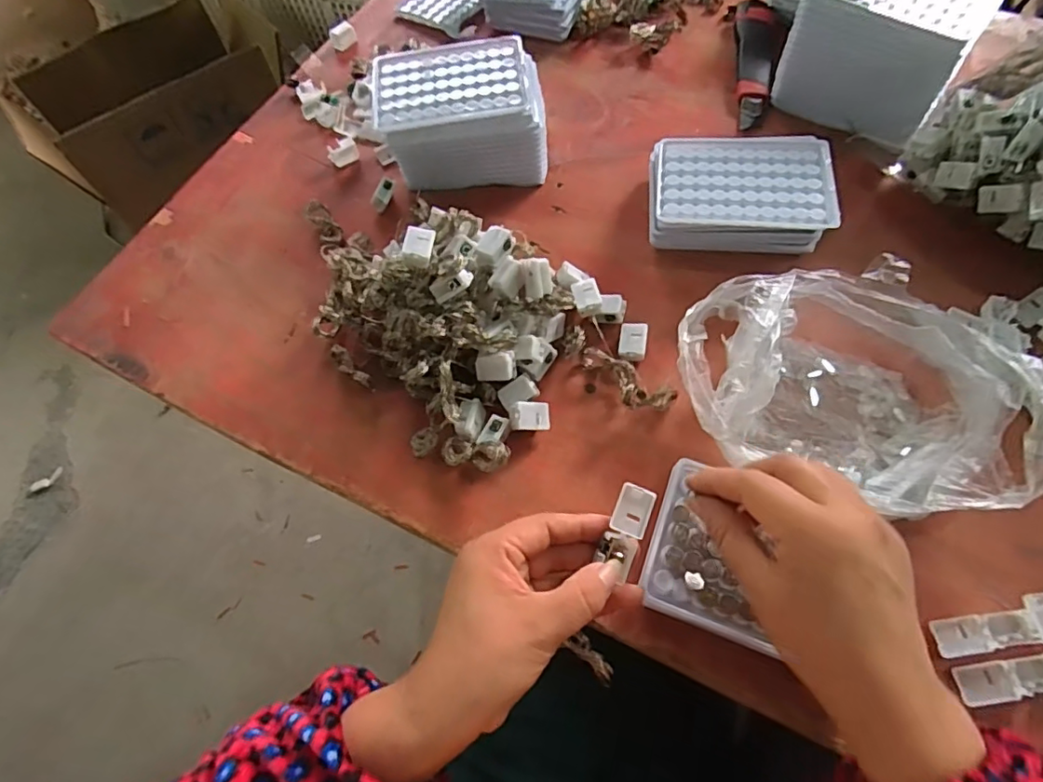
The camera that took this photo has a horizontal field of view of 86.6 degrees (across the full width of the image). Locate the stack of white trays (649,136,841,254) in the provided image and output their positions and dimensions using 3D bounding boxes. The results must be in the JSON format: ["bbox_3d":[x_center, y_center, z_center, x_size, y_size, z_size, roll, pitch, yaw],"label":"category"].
[{"bbox_3d":[0.172,-0.156,0.449,0.133,0.049,0.104,5,65,6],"label":"stack of white trays"}]

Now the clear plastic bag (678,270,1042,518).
[{"bbox_3d":[0.210,0.000,0.363,0.203,0.058,0.149,7,65,7],"label":"clear plastic bag"}]

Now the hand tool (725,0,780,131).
[{"bbox_3d":[0.226,-0.325,0.544,0.047,0.013,0.170,9,65,8],"label":"hand tool"}]

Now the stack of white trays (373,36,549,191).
[{"bbox_3d":[-0.051,-0.242,0.493,0.144,0.073,0.104,-6,64,1],"label":"stack of white trays"}]

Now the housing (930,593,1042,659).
[{"bbox_3d":[0.278,0.137,0.321,0.077,0.010,0.026,-9,64,-1],"label":"housing"}]

